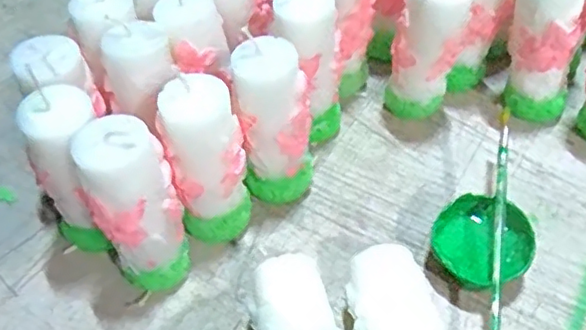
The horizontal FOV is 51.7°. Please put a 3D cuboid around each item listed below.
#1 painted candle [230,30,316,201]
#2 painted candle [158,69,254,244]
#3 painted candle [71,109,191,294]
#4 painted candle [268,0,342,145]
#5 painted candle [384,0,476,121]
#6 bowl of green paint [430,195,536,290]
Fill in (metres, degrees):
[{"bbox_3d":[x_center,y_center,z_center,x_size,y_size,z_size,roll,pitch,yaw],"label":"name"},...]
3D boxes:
[{"bbox_3d":[-0.010,-0.022,0.357,0.041,0.105,0.044,-2,52,2],"label":"painted candle"},{"bbox_3d":[-0.047,0.000,0.338,0.040,0.105,0.036,-15,53,-9],"label":"painted candle"},{"bbox_3d":[-0.083,0.025,0.320,0.047,0.108,0.048,-16,53,-9],"label":"painted candle"},{"bbox_3d":[0.012,-0.061,0.383,0.036,0.107,0.037,-1,55,2],"label":"painted candle"},{"bbox_3d":[0.090,-0.077,0.399,0.041,0.105,0.042,21,56,18],"label":"painted candle"},{"bbox_3d":[0.107,0.048,0.347,0.054,0.030,0.052,-2,52,2],"label":"bowl of green paint"}]

